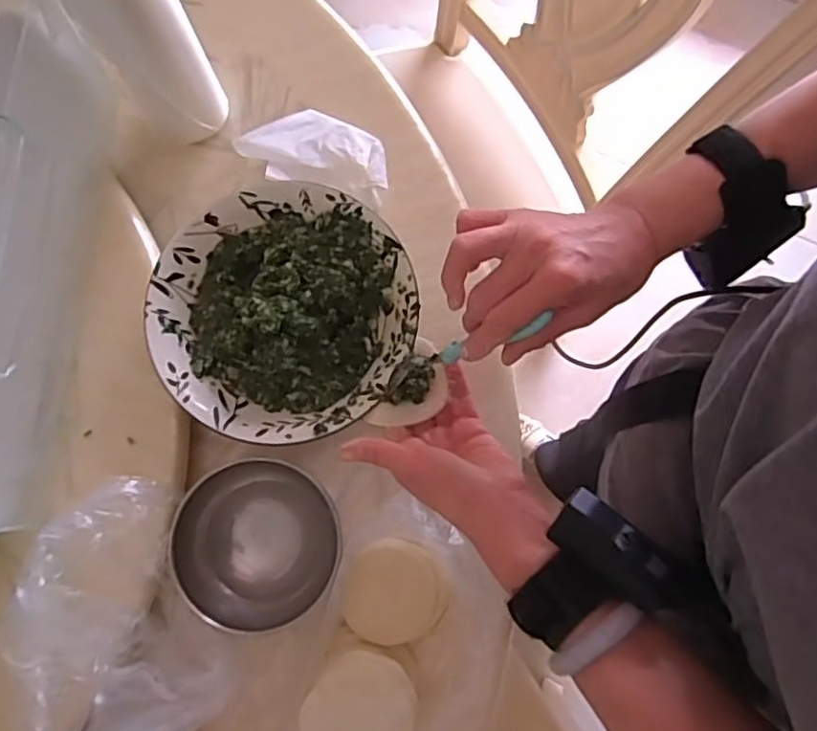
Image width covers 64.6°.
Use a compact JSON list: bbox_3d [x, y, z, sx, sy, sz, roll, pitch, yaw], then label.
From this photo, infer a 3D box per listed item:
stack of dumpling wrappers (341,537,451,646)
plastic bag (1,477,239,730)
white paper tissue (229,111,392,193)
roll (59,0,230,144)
[{"bbox_3d":[-0.009,0.176,0.501,0.077,0.019,0.077,12,80,2],"label":"stack of dumpling wrappers"},{"bbox_3d":[-0.204,0.176,0.458,0.124,0.064,0.176,-13,80,-3],"label":"plastic bag"},{"bbox_3d":[-0.083,-0.193,0.579,0.129,0.021,0.069,8,80,1],"label":"white paper tissue"},{"bbox_3d":[-0.201,-0.251,0.499,0.071,0.195,0.060,-27,81,-5],"label":"roll"}]

